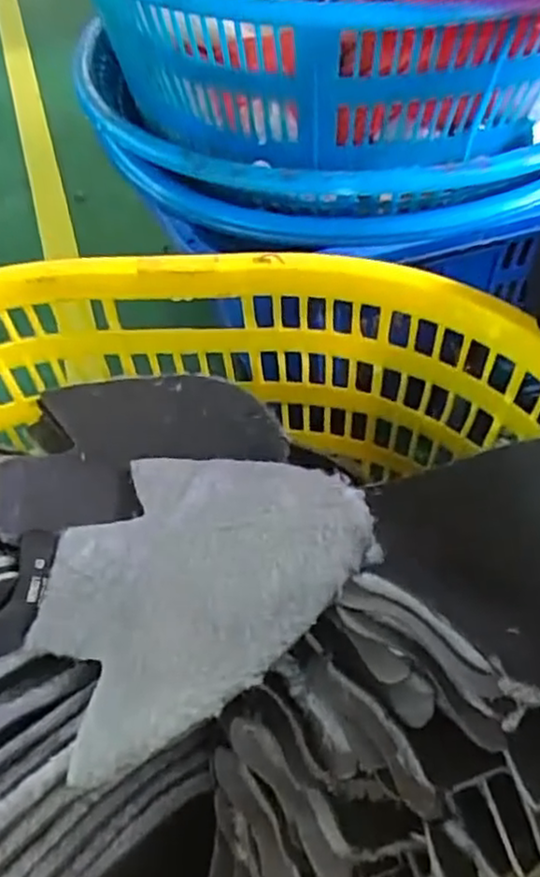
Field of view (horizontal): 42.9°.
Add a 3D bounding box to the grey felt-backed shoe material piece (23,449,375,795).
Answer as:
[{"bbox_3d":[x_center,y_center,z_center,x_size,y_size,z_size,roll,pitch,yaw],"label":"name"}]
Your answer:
[{"bbox_3d":[-0.046,0.072,0.406,0.195,0.035,0.196,-33,34,-13],"label":"grey felt-backed shoe material piece"}]

